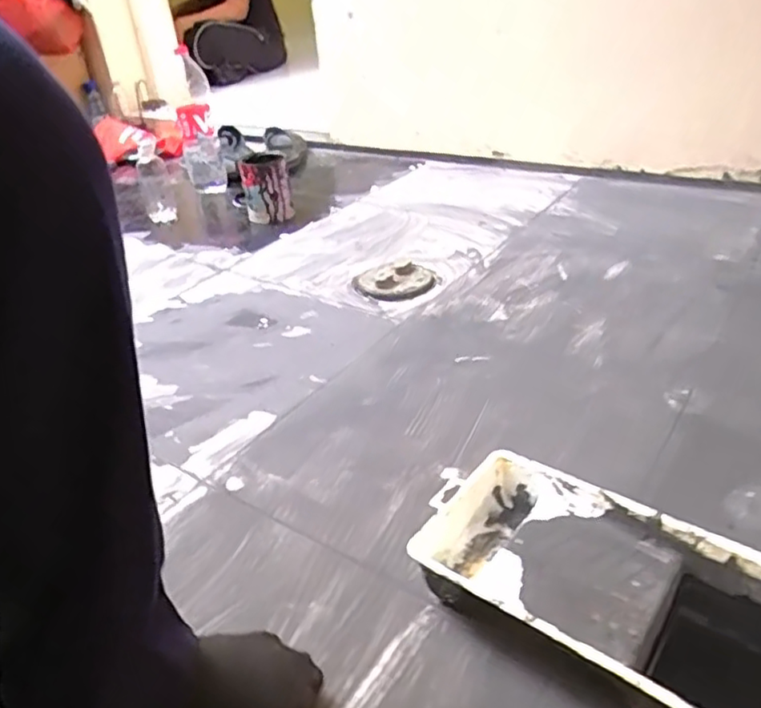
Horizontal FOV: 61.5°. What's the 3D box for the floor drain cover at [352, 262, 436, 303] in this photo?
[{"bbox_3d":[0.030,-0.124,1.099,0.121,0.017,0.127,-23,35,-27],"label":"floor drain cover"}]

